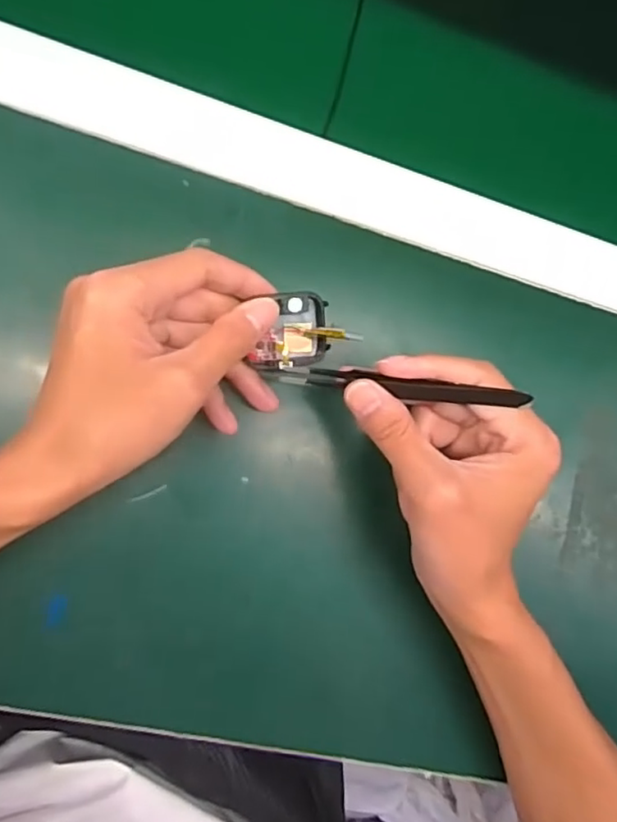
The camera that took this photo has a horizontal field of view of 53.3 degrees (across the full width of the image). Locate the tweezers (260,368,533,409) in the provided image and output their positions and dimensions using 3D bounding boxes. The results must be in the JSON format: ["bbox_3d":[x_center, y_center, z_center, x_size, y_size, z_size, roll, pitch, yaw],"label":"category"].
[{"bbox_3d":[0.040,-0.012,0.298,0.128,0.013,0.011,8,91,11],"label":"tweezers"}]

